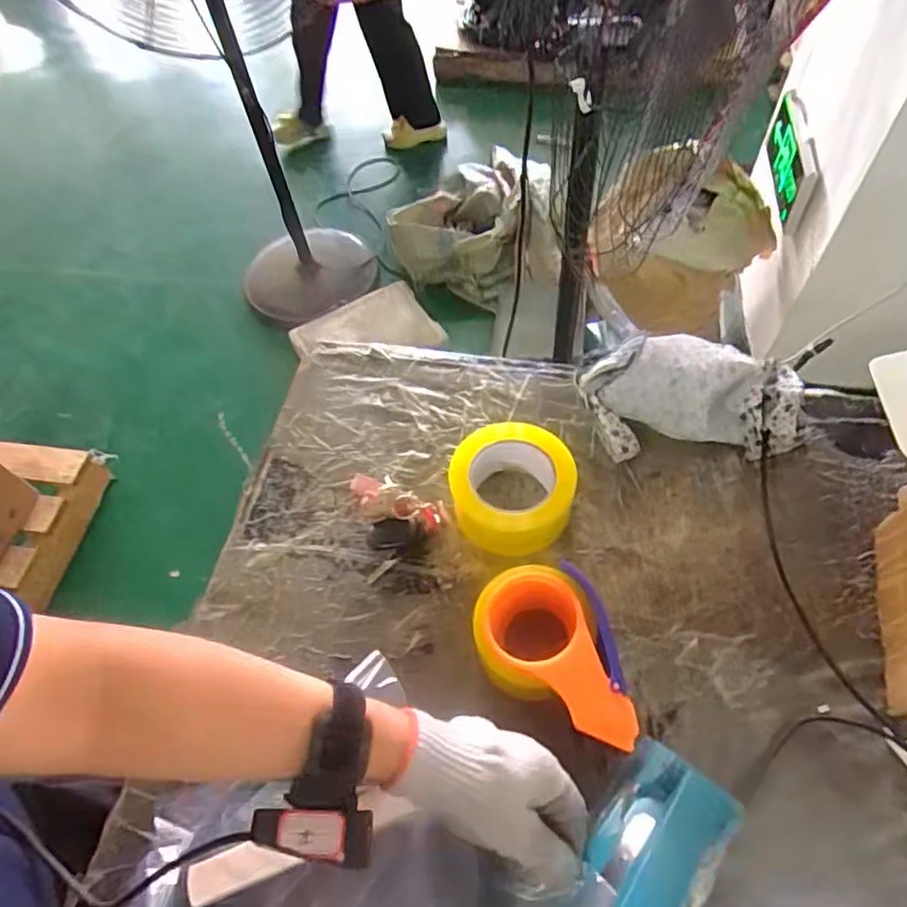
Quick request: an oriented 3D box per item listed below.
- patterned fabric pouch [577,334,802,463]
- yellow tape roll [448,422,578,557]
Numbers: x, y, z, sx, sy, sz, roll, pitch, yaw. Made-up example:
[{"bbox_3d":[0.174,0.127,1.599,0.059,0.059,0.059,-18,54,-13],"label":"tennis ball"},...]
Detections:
[{"bbox_3d":[0.253,-0.059,0.652,0.222,0.070,0.116,-3,57,3],"label":"patterned fabric pouch"},{"bbox_3d":[0.057,0.032,0.608,0.115,0.062,0.120,-2,57,3],"label":"yellow tape roll"}]

